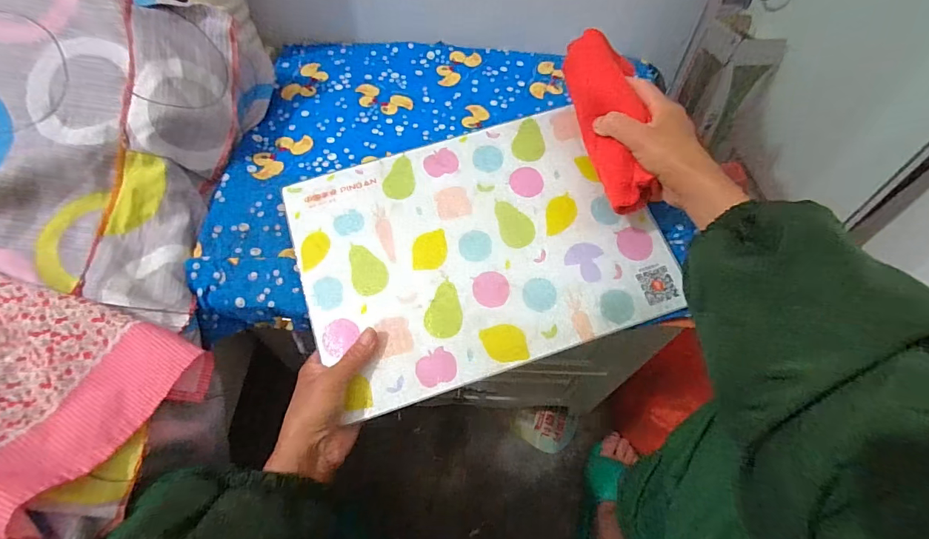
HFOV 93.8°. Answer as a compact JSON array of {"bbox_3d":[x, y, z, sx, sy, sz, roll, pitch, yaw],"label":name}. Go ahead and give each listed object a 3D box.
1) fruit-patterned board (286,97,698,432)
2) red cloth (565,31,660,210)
[{"bbox_3d":[0.012,-0.026,0.425,0.330,0.007,0.244,-18,72,-6],"label":"fruit-patterned board"},{"bbox_3d":[0.136,-0.140,0.408,0.048,0.038,0.178,-7,74,-6],"label":"red cloth"}]

